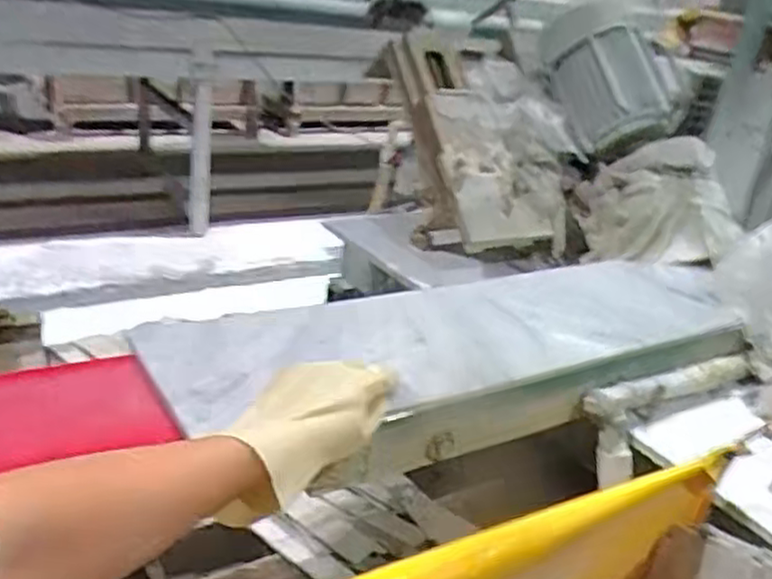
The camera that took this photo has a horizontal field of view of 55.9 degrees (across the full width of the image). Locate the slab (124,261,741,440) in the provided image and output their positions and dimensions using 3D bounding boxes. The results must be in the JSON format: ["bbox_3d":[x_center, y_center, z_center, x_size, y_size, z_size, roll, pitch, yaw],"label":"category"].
[{"bbox_3d":[0.129,0.038,0.797,0.719,0.031,0.217,-6,28,-26],"label":"slab"}]

